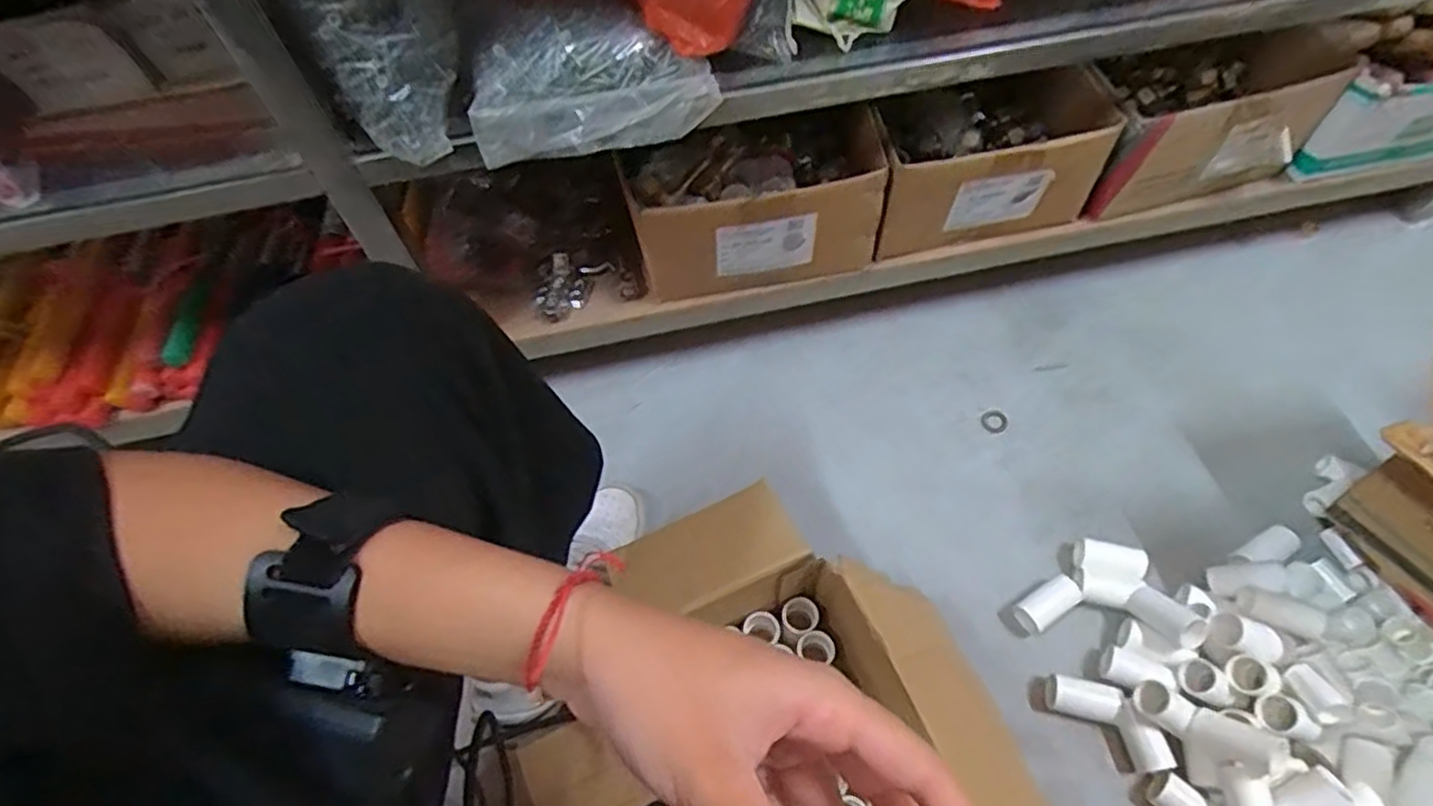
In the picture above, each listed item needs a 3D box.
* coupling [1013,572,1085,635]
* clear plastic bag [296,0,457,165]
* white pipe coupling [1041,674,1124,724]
[{"bbox_3d":[0.298,0.181,0.648,0.063,0.025,0.029,-31,63,-15],"label":"coupling"},{"bbox_3d":[-0.195,-0.224,0.430,0.097,0.157,0.085,-21,60,-10],"label":"clear plastic bag"},{"bbox_3d":[0.307,0.249,0.604,0.057,0.025,0.030,13,60,10],"label":"white pipe coupling"}]

